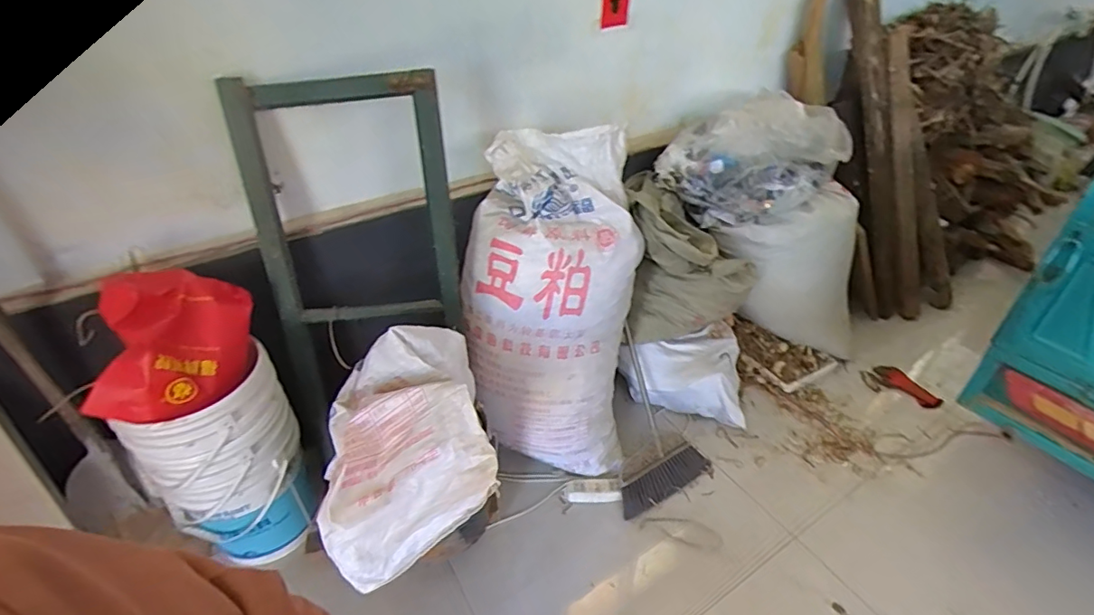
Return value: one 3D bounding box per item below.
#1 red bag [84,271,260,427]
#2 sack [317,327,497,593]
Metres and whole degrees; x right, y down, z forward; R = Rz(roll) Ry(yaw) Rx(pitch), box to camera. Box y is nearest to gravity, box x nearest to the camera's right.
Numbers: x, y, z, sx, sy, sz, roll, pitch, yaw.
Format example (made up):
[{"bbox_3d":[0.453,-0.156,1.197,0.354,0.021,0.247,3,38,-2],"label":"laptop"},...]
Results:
[{"bbox_3d":[-0.786,0.062,1.099,0.275,0.146,0.280,-15,40,-16],"label":"red bag"},{"bbox_3d":[-0.320,0.284,1.113,0.419,0.210,0.518,-28,52,4],"label":"sack"}]

